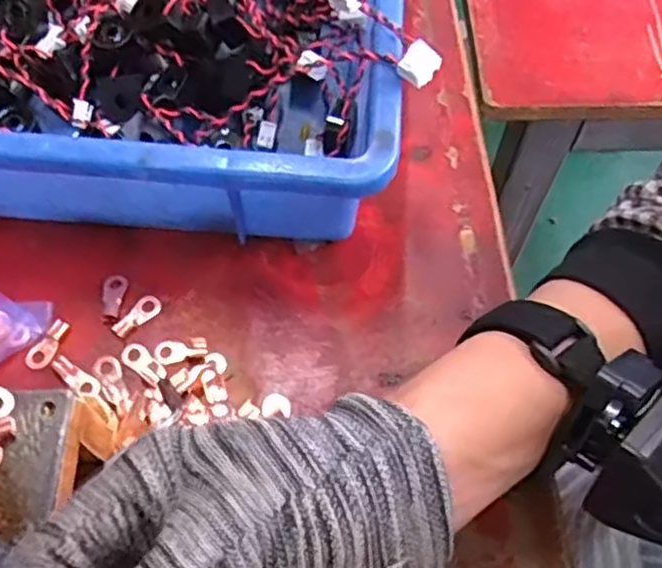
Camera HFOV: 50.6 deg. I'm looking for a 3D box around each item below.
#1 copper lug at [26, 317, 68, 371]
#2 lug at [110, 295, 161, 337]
[{"bbox_3d":[-0.134,0.028,0.332,0.013,0.005,0.026,25,64,11],"label":"copper lug"},{"bbox_3d":[-0.094,0.015,0.339,0.012,0.004,0.025,31,65,14],"label":"lug"}]

